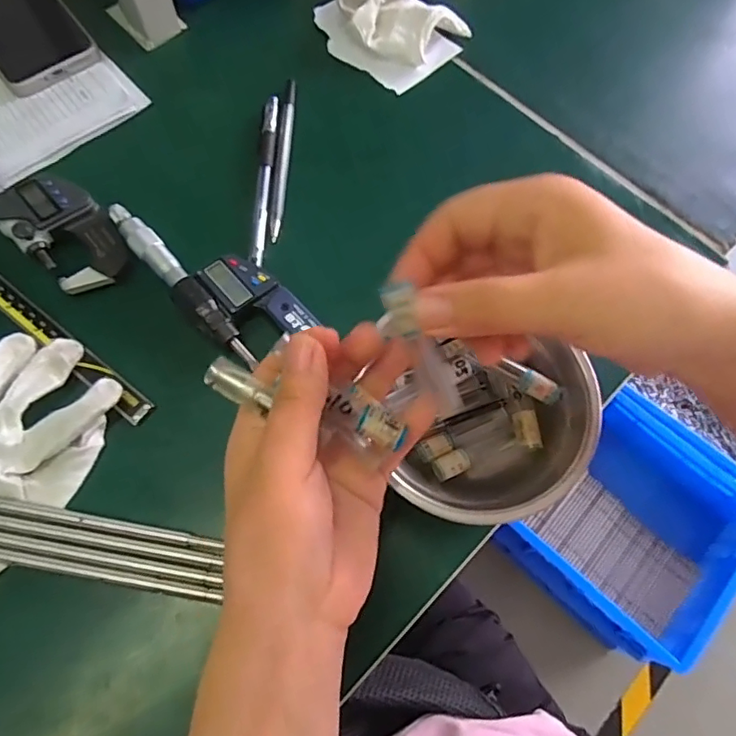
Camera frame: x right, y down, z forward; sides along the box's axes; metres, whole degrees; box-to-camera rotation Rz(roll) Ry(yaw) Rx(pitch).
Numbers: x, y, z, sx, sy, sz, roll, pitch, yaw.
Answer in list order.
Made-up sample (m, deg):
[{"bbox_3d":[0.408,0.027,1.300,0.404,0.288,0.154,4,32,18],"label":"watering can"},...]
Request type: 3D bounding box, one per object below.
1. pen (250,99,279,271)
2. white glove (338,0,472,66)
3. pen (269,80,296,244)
[{"bbox_3d":[-0.074,-0.136,0.376,0.011,0.010,0.138,2,69,-2],"label":"pen"},{"bbox_3d":[0.025,-0.304,0.436,0.094,0.030,0.125,-14,70,-8],"label":"white glove"},{"bbox_3d":[-0.062,-0.152,0.384,0.010,0.012,0.134,3,69,-2],"label":"pen"}]

